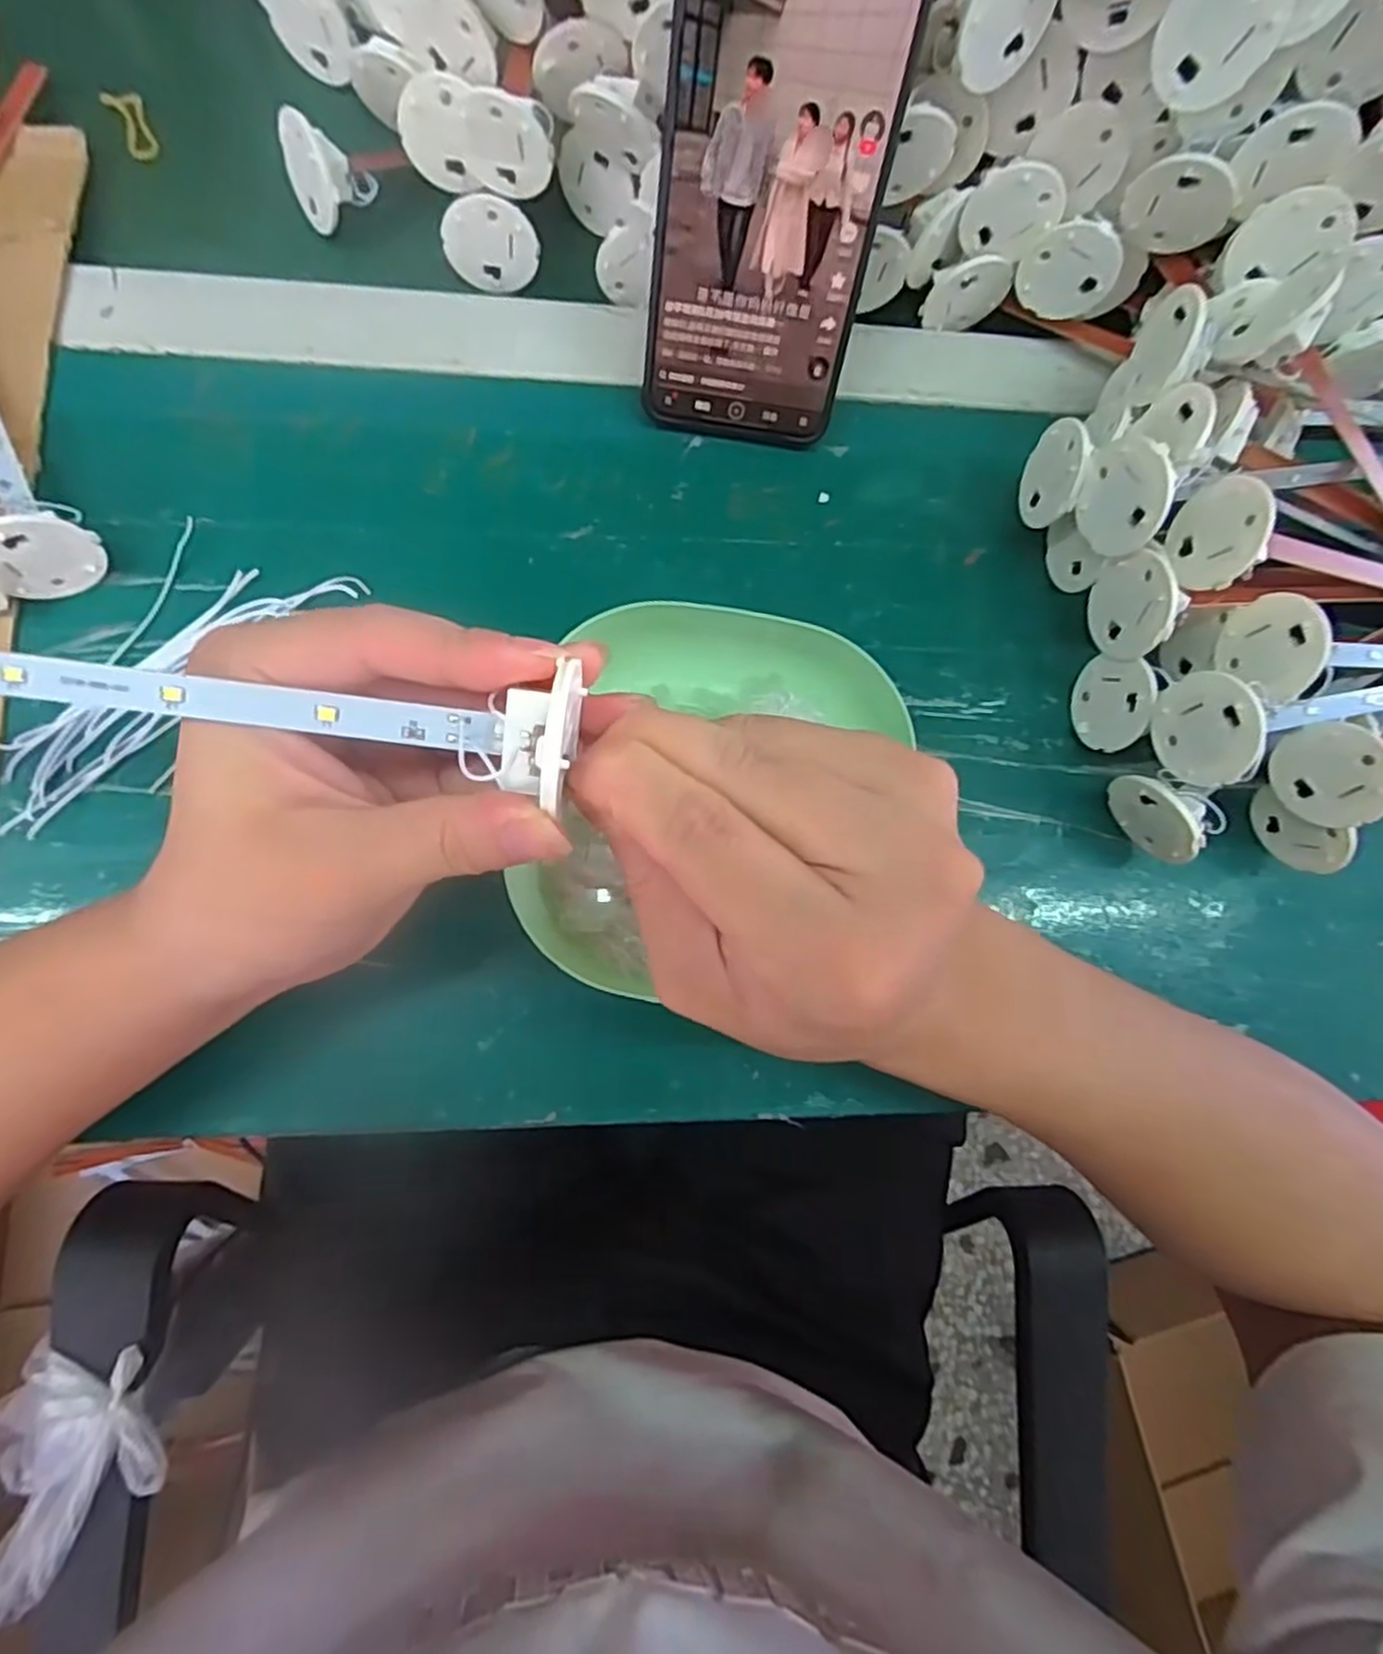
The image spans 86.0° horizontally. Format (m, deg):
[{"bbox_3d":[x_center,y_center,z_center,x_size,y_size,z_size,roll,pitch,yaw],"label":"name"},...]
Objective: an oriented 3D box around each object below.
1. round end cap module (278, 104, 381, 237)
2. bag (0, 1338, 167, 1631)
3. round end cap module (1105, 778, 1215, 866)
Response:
[{"bbox_3d":[-0.155,-0.278,0.314,0.025,0.033,0.035,-45,118,-31],"label":"round end cap module"},{"bbox_3d":[-0.312,0.313,0.370,0.086,0.036,0.098,-27,84,-10],"label":"bag"},{"bbox_3d":[0.182,-0.006,0.288,0.016,0.038,0.037,-31,86,-8],"label":"round end cap module"}]

